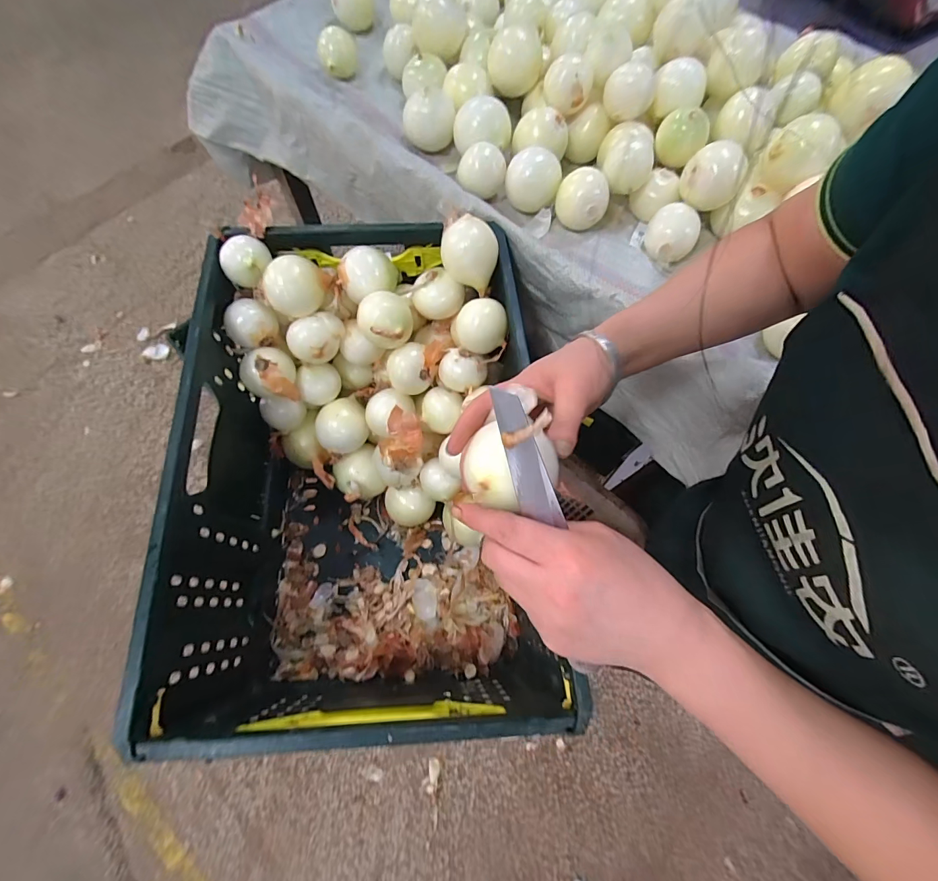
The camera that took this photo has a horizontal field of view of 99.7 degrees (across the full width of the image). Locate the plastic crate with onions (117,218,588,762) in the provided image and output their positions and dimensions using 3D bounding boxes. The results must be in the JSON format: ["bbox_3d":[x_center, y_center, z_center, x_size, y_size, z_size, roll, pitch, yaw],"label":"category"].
[{"bbox_3d":[-0.136,0.034,0.560,0.430,0.309,0.611,-7,70,-4],"label":"plastic crate with onions"}]

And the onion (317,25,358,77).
[{"bbox_3d":[-0.224,-0.662,0.675,0.067,0.048,0.057,-14,71,-7],"label":"onion"}]

